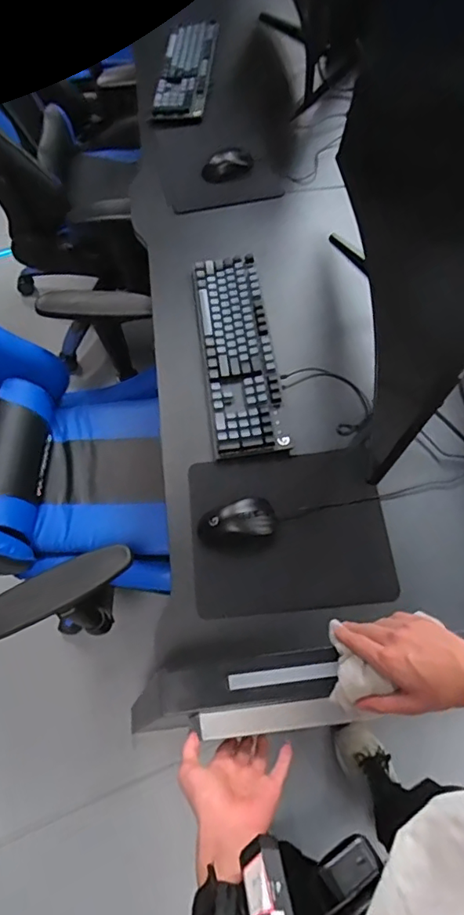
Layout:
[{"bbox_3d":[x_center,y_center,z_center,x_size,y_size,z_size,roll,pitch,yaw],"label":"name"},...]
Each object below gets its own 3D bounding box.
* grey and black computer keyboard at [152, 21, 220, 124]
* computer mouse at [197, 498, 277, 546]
[{"bbox_3d":[-0.112,-0.979,1.359,0.123,0.024,0.394,4,66,6],"label":"grey and black computer keyboard"},{"bbox_3d":[0.007,0.100,0.837,0.118,0.035,0.066,-15,66,-3],"label":"computer mouse"}]

